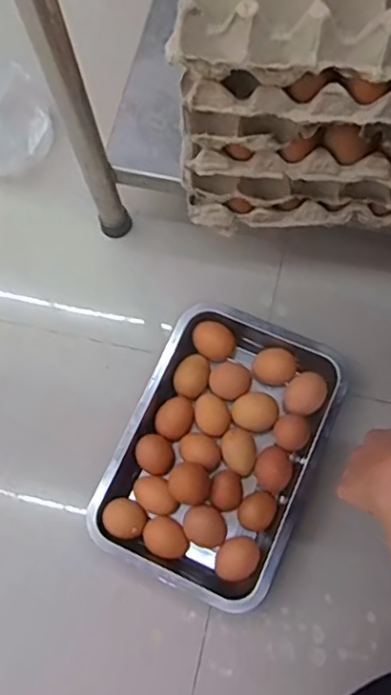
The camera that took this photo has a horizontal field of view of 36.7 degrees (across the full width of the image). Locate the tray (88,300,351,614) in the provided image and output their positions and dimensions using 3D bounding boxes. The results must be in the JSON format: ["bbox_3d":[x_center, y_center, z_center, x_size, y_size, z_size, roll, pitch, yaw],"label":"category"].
[{"bbox_3d":[0.030,0.114,0.678,0.214,0.065,0.305,23,75,9],"label":"tray"}]

